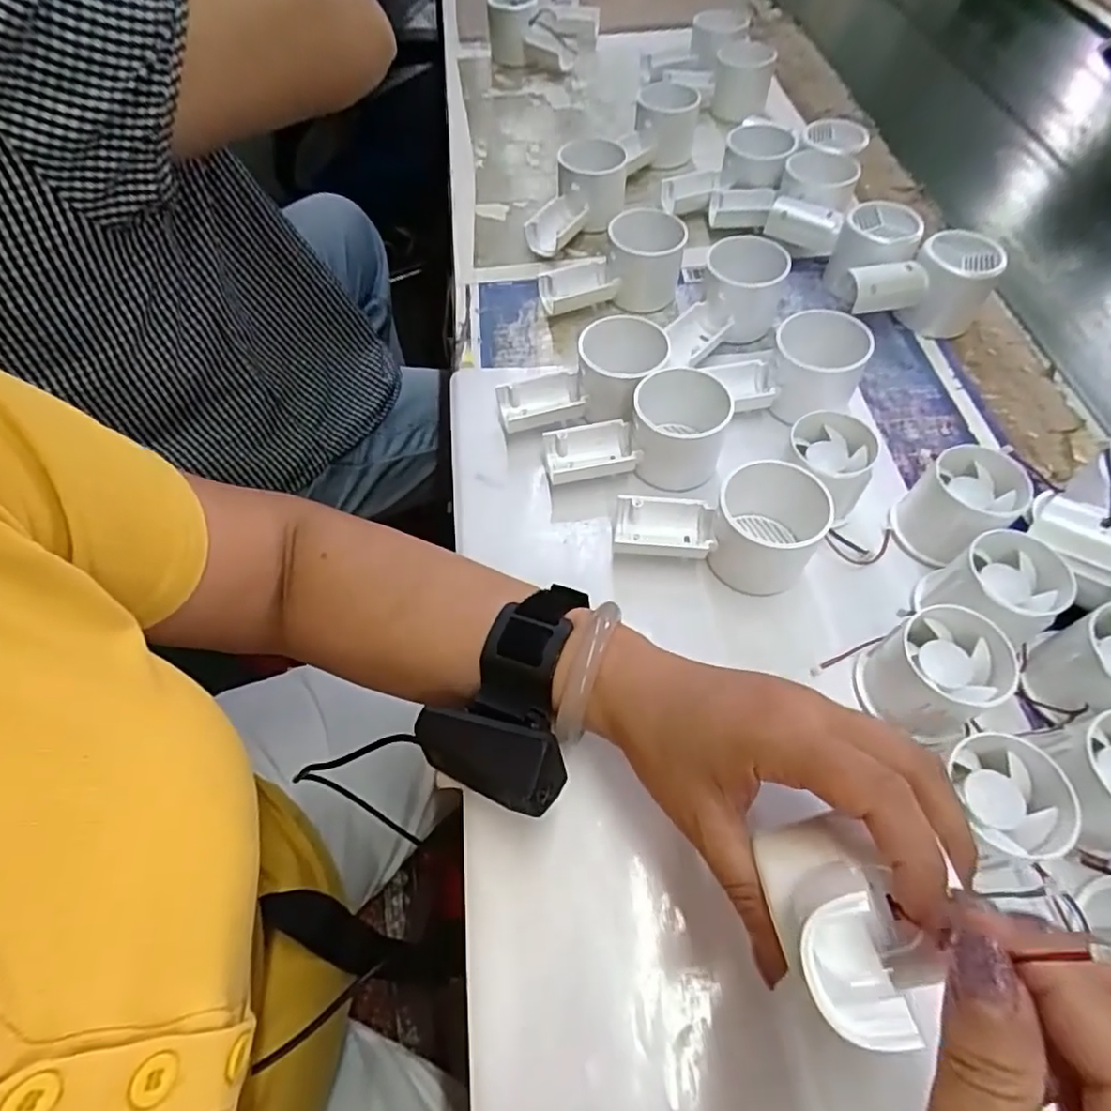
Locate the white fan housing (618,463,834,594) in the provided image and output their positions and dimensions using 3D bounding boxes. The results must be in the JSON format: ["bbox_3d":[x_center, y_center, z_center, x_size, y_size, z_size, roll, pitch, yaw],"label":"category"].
[{"bbox_3d":[0.097,-0.015,0.362,0.123,0.050,0.057,-1,58,1],"label":"white fan housing"}]

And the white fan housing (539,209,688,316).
[{"bbox_3d":[0.042,-0.228,0.493,0.112,0.055,0.057,-8,58,-3],"label":"white fan housing"}]

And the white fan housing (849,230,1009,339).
[{"bbox_3d":[0.272,-0.198,0.472,0.109,0.052,0.053,-18,59,-9],"label":"white fan housing"}]

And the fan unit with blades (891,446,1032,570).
[{"bbox_3d":[0.234,-0.028,0.369,0.062,0.046,0.053,-36,64,-18],"label":"fan unit with blades"}]

